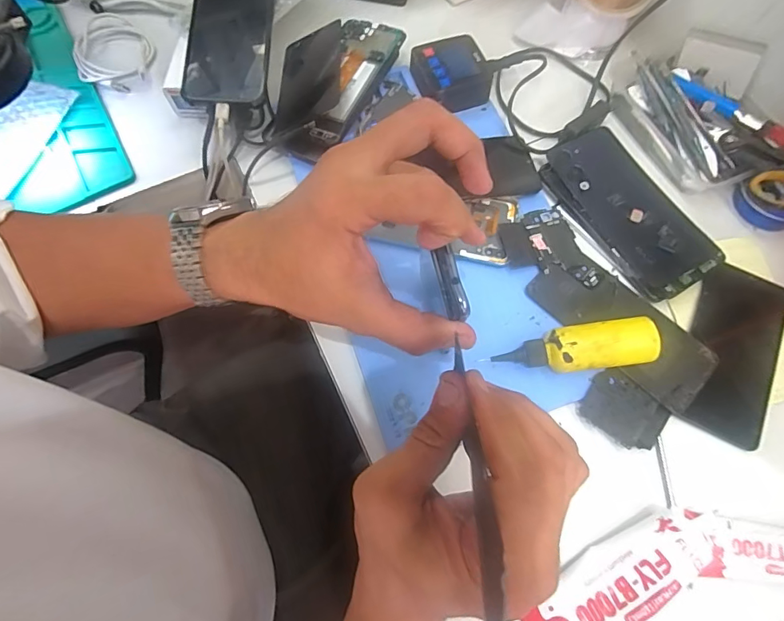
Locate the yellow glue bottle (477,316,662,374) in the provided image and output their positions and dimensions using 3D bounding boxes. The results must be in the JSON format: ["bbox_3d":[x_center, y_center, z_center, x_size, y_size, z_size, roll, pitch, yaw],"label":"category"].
[{"bbox_3d":[0.146,0.031,0.357,0.114,0.042,0.037,-6,69,-3],"label":"yellow glue bottle"}]

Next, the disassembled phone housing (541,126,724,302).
[{"bbox_3d":[0.223,-0.096,0.420,0.088,0.007,0.173,-30,72,-12],"label":"disassembled phone housing"}]

